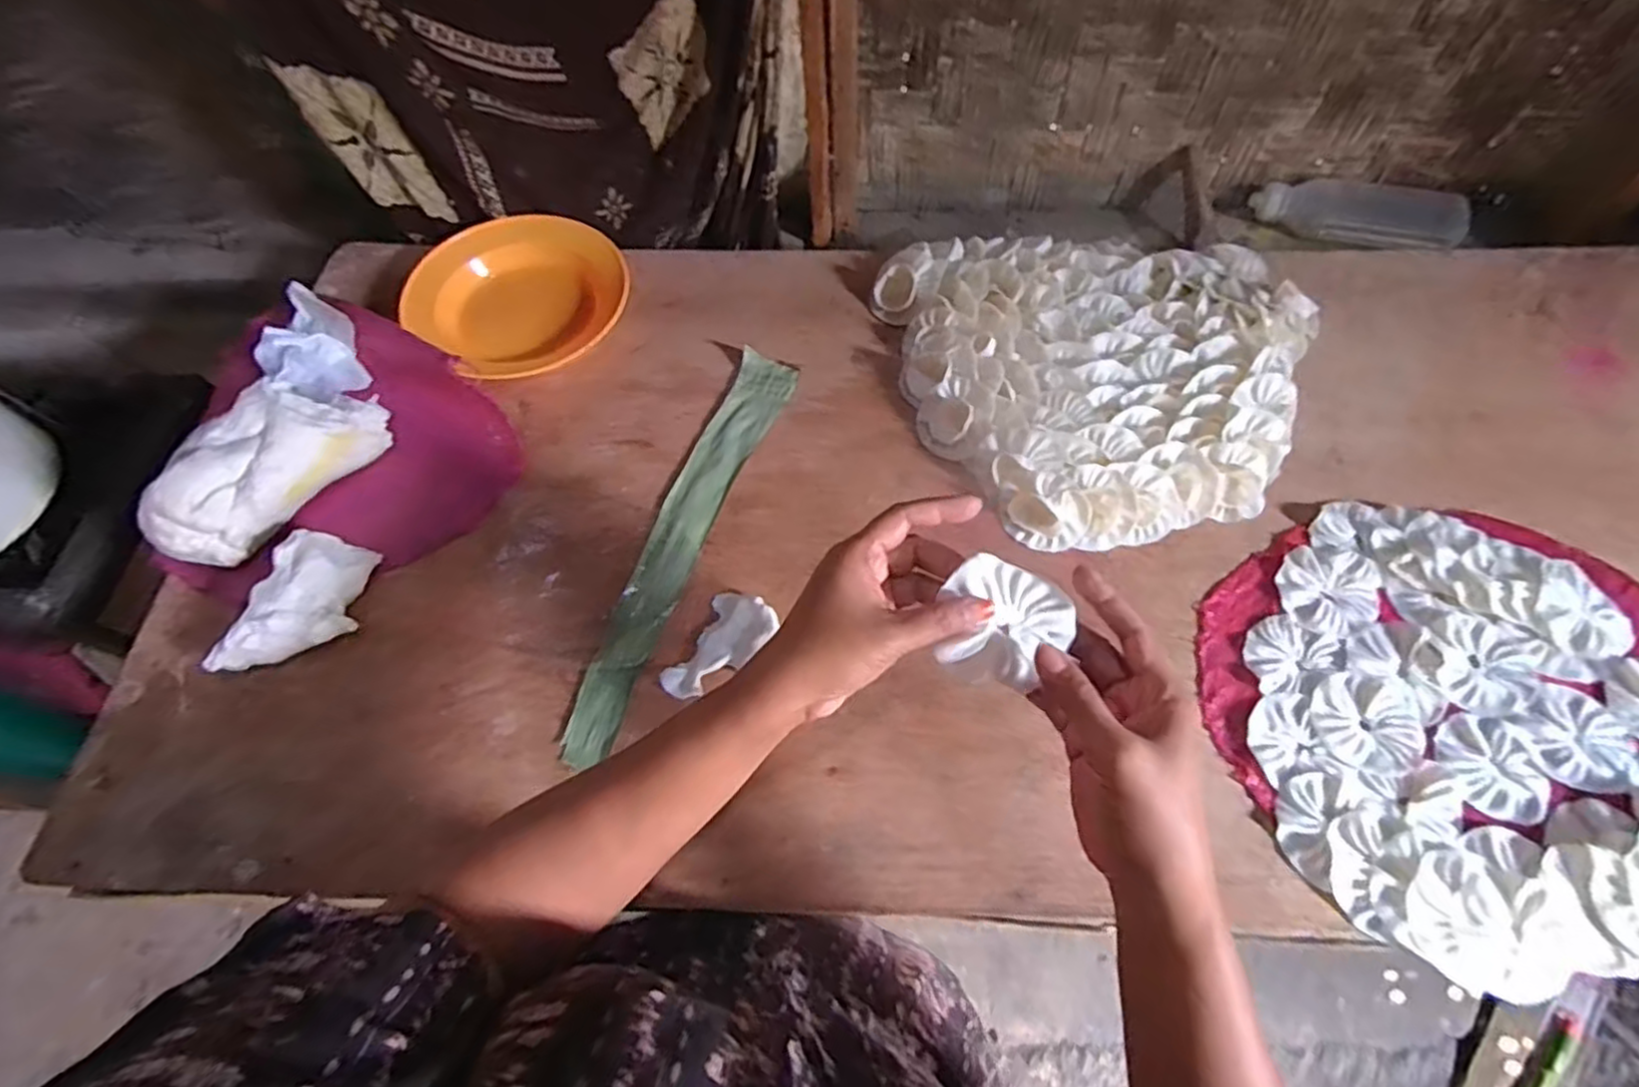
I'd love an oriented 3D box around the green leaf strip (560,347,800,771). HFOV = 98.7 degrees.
[{"bbox_3d":[-0.122,-0.010,0.623,0.060,0.005,0.407,18,65,12],"label":"green leaf strip"}]

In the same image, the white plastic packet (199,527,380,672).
[{"bbox_3d":[-0.415,0.053,0.568,0.075,0.054,0.125,14,64,10],"label":"white plastic packet"}]

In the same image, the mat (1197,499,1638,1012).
[{"bbox_3d":[0.481,0.122,0.521,0.348,0.025,0.334,-1,62,2],"label":"mat"}]

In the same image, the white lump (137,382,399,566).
[{"bbox_3d":[-0.476,-0.065,0.608,0.087,0.088,0.194,25,66,15],"label":"white lump"}]

